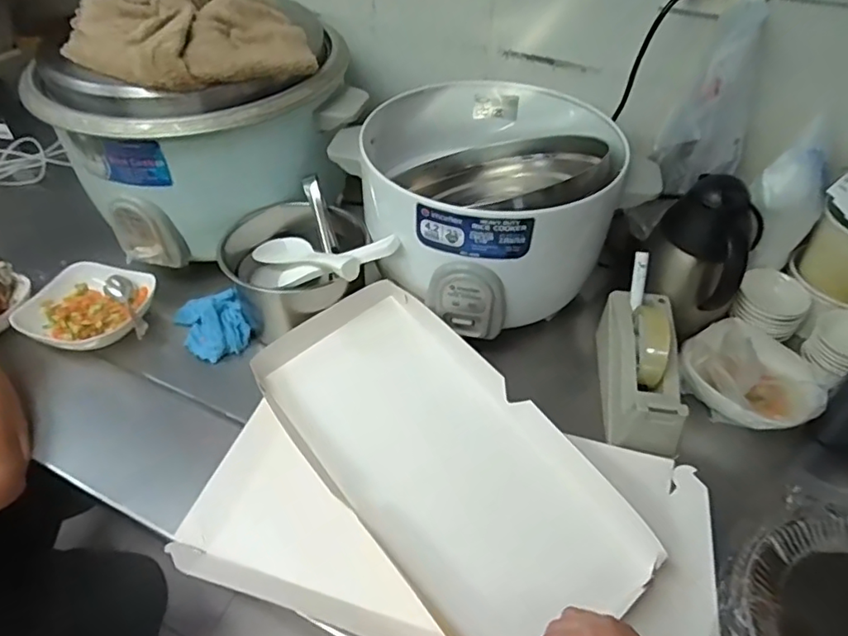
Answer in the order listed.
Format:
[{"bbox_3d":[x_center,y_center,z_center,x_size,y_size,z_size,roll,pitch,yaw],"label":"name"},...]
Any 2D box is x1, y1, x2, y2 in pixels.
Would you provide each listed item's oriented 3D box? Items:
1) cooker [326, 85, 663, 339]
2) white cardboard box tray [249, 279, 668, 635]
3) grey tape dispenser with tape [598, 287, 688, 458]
[{"bbox_3d":[0.085,-0.170,0.793,0.335,0.177,0.329,-24,50,-23],"label":"cooker"},{"bbox_3d":[0.011,0.147,0.636,0.221,0.037,0.467,-41,65,-9],"label":"white cardboard box tray"},{"bbox_3d":[0.264,0.056,0.677,0.081,0.096,0.204,8,46,7],"label":"grey tape dispenser with tape"}]

